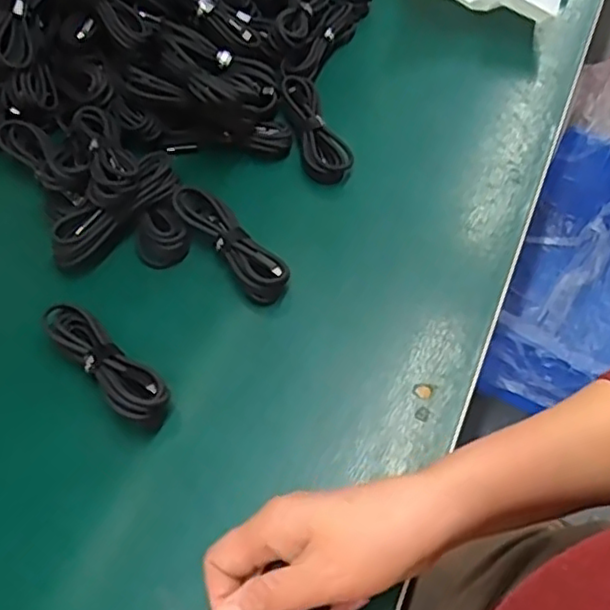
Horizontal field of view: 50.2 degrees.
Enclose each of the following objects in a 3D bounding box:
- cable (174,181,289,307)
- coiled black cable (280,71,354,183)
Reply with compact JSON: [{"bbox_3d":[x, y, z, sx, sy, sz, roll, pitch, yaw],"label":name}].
[{"bbox_3d":[-0.058,-0.046,0.487,0.034,0.025,0.112,-35,63,-20],"label":"cable"},{"bbox_3d":[0.009,-0.149,0.551,0.036,0.018,0.117,-13,58,-7],"label":"coiled black cable"}]

